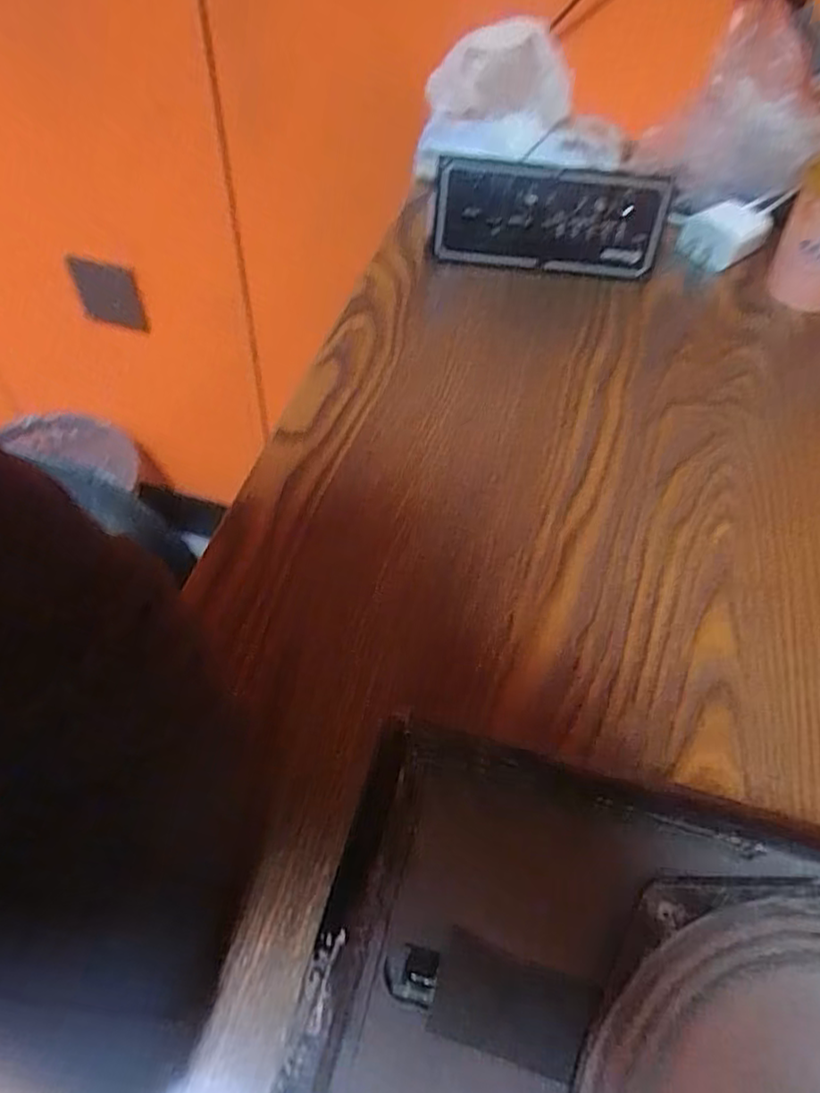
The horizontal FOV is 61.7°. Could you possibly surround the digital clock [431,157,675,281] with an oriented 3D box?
[{"bbox_3d":[0.089,-0.213,0.452,0.147,0.067,0.026,13,56,7],"label":"digital clock"}]

